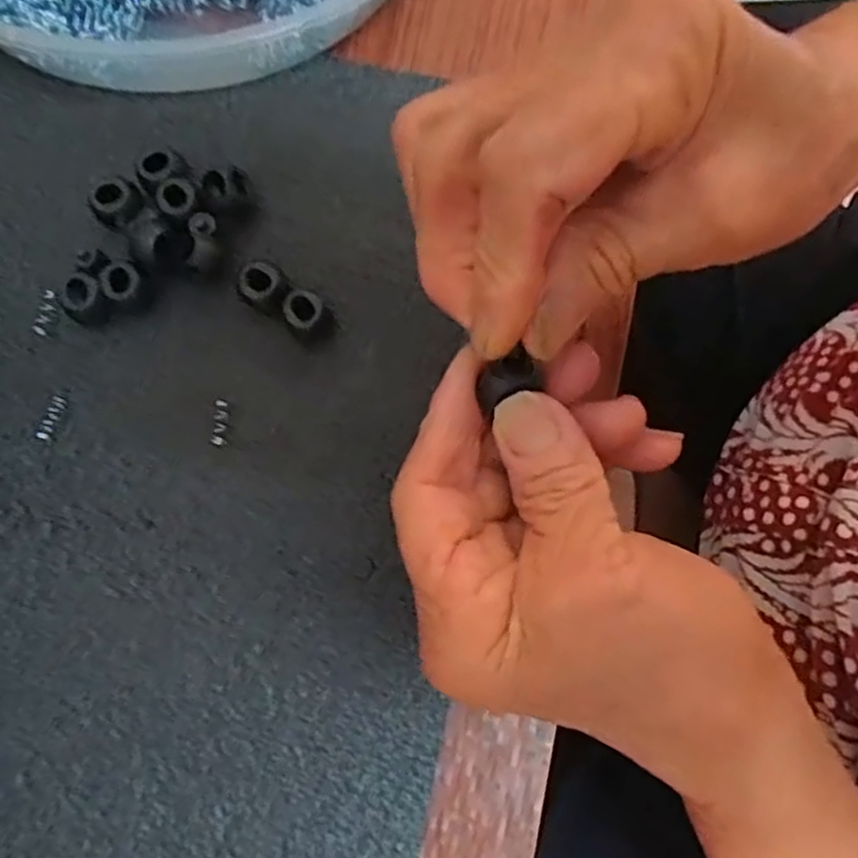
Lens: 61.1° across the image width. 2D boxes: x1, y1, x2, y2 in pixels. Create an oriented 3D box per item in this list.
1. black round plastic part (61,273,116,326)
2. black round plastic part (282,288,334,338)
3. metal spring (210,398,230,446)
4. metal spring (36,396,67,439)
[{"bbox_3d":[-0.121,-0.045,0.258,0.015,0.011,0.015,0,82,0],"label":"black round plastic part"},{"bbox_3d":[-0.043,-0.041,0.259,0.014,0.015,0.015,0,82,0],"label":"black round plastic part"},{"bbox_3d":[-0.074,-0.003,0.256,0.006,0.004,0.017,2,82,0],"label":"metal spring"},{"bbox_3d":[-0.135,-0.004,0.259,0.006,0.004,0.016,20,79,3],"label":"metal spring"}]

